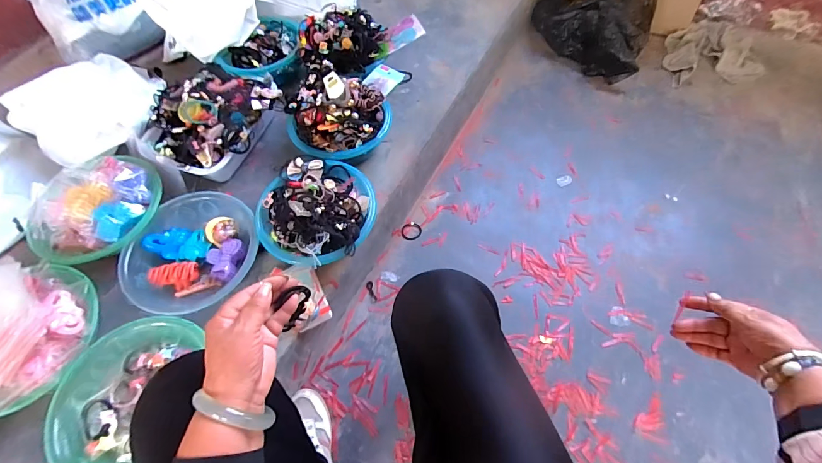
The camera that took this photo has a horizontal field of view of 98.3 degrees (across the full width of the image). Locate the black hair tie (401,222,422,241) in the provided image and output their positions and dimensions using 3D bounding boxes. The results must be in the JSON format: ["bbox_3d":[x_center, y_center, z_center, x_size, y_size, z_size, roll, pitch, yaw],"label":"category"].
[{"bbox_3d":[0.002,0.000,0.926,0.052,0.007,0.050,0,62,0],"label":"black hair tie"}]

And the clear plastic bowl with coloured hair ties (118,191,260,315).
[{"bbox_3d":[-0.399,0.044,0.672,0.234,0.077,0.223,1,63,2],"label":"clear plastic bowl with coloured hair ties"}]

